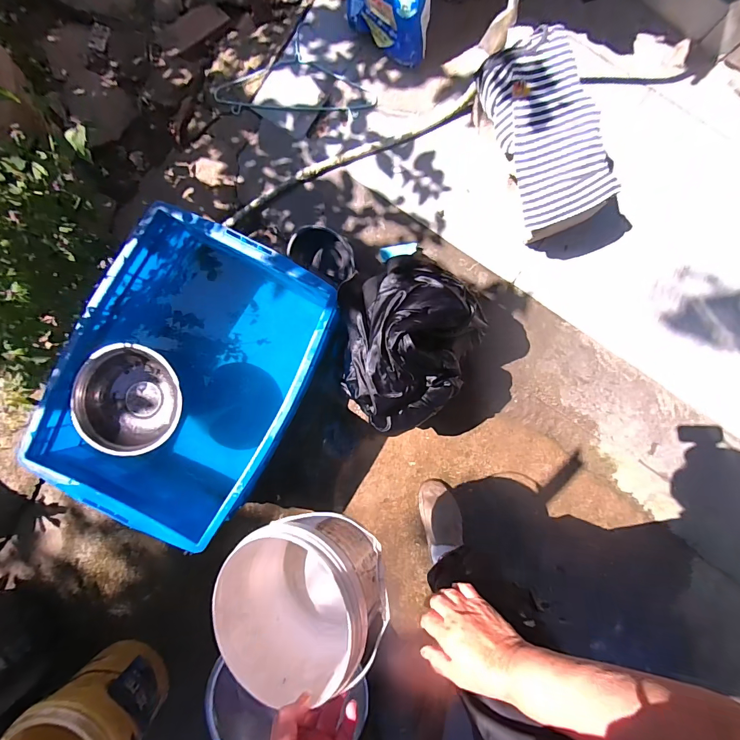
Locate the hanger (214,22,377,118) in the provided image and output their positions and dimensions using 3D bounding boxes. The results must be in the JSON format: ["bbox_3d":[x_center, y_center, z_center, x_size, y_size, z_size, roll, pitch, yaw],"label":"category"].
[{"bbox_3d":[-0.201,-0.833,1.040,0.454,0.017,0.252,6,92,4],"label":"hanger"}]

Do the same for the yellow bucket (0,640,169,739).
[{"bbox_3d":[-0.674,0.862,0.929,0.249,0.293,0.250,0,88,0],"label":"yellow bucket"}]

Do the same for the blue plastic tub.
[{"bbox_3d":[-0.386,0.018,0.888,0.450,0.284,0.621,27,87,2],"label":"blue plastic tub"}]

